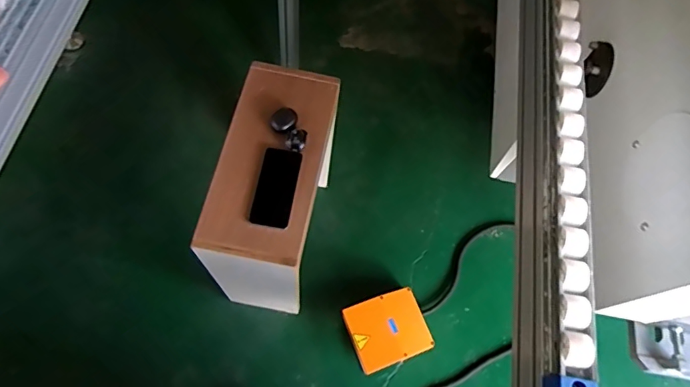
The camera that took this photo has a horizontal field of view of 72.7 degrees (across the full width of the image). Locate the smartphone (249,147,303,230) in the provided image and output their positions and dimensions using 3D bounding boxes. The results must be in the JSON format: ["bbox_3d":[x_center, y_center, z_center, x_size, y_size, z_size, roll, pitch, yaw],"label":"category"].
[{"bbox_3d":[-0.133,-0.012,0.912,0.076,0.009,0.160,11,66,-1],"label":"smartphone"}]

